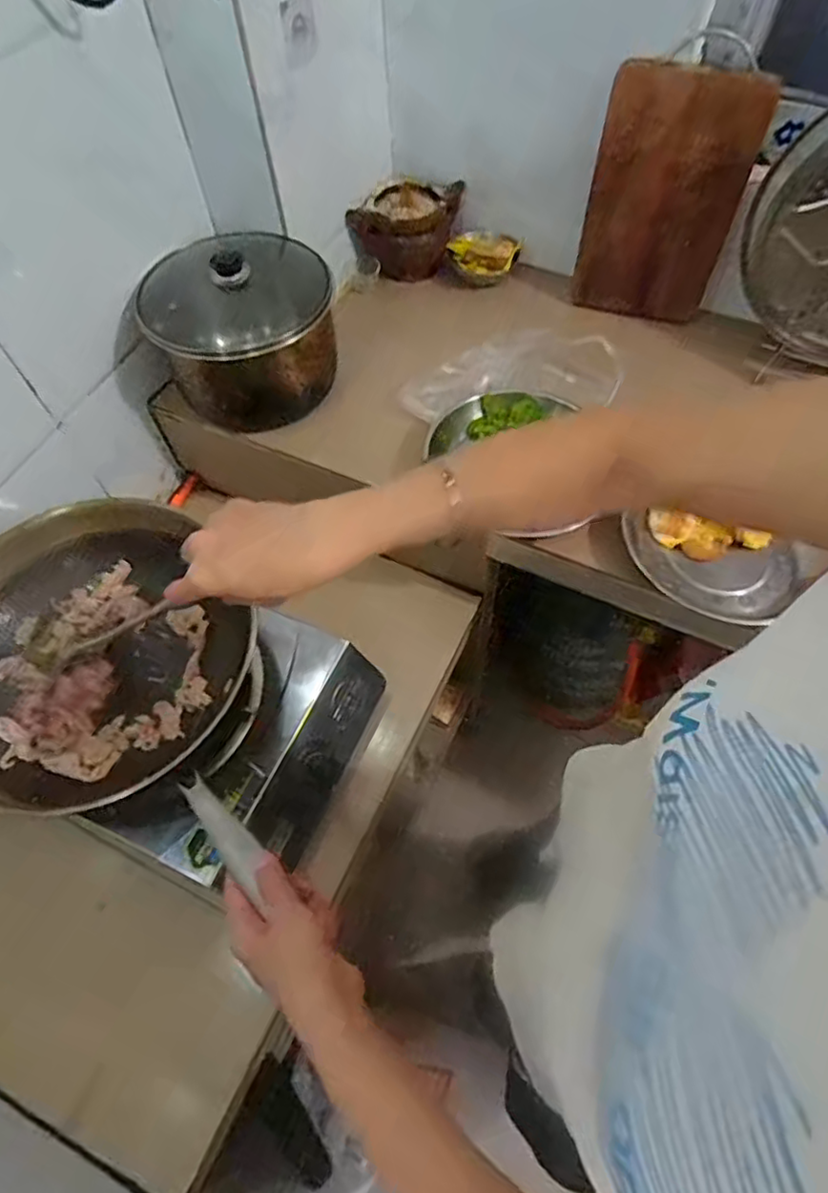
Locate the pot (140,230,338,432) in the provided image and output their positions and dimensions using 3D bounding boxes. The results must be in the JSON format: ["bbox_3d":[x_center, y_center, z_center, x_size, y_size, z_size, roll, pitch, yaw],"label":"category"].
[{"bbox_3d":[-0.209,-0.340,0.799,0.215,0.162,0.180,-20,62,-8],"label":"pot"}]

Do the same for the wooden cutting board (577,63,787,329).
[{"bbox_3d":[0.322,-0.510,0.835,0.182,0.294,0.029,15,63,10],"label":"wooden cutting board"}]

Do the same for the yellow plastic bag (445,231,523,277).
[{"bbox_3d":[0.106,-0.505,0.945,0.102,0.046,0.048,17,63,12],"label":"yellow plastic bag"}]

